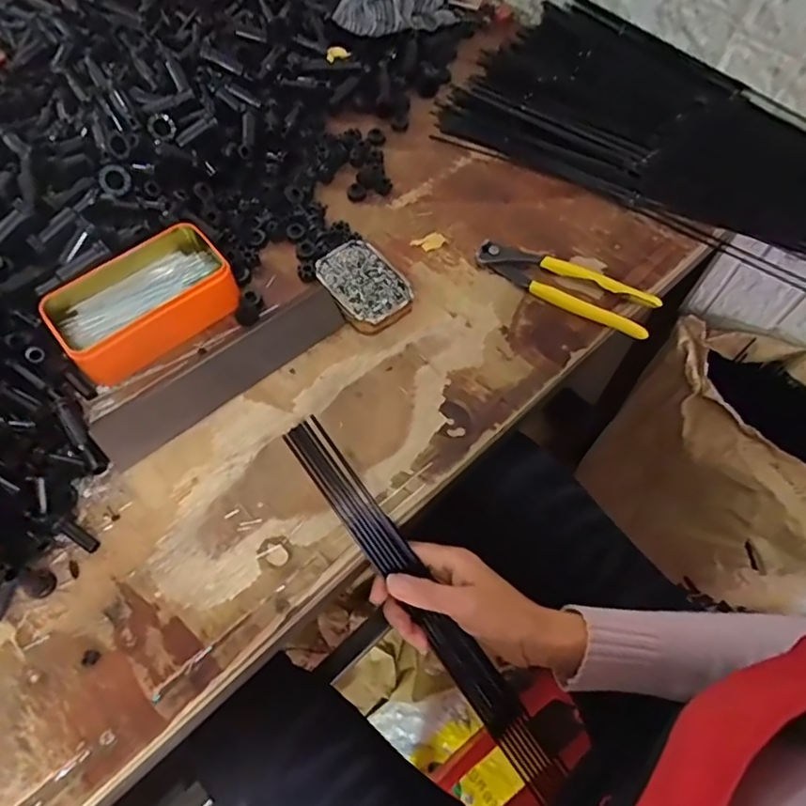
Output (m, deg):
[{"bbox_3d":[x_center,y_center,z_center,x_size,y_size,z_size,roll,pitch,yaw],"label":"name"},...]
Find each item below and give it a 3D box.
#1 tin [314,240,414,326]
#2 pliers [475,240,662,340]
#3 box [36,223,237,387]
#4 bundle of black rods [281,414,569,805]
[{"bbox_3d":[-0.036,-0.106,0.510,0.059,0.020,0.085,-34,69,-18],"label":"tin"},{"bbox_3d":[0.148,-0.110,0.519,0.166,0.022,0.044,28,65,11],"label":"pliers"},{"bbox_3d":[-0.223,-0.090,0.485,0.144,0.041,0.088,-37,70,-19],"label":"box"},{"bbox_3d":[0.033,0.180,0.443,0.032,0.017,0.409,-39,111,-20],"label":"bundle of black rods"}]

